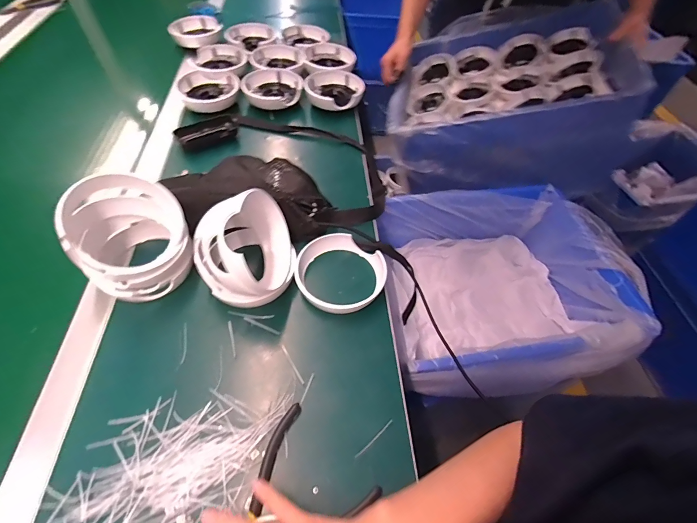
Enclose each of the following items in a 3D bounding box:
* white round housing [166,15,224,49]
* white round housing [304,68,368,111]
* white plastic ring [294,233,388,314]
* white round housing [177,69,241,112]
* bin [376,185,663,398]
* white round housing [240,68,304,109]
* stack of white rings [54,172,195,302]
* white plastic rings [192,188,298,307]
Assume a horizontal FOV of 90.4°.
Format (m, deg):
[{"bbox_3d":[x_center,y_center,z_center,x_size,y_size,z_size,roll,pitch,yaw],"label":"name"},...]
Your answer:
[{"bbox_3d":[-0.374,-0.565,0.851,0.116,0.034,0.116,1,54,-2],"label":"white round housing"},{"bbox_3d":[-0.023,-0.353,0.715,0.118,0.047,0.117,1,54,-2],"label":"white round housing"},{"bbox_3d":[-0.011,0.014,0.459,0.118,0.027,0.112,1,54,-2],"label":"white plastic ring"},{"bbox_3d":[-0.278,-0.342,0.699,0.112,0.041,0.112,1,54,-2],"label":"white round housing"},{"bbox_3d":[0.331,0.067,0.792,0.525,0.207,0.438,-4,54,-5],"label":"bin"},{"bbox_3d":[-0.154,-0.350,0.713,0.116,0.044,0.116,1,54,-2],"label":"white round housing"},{"bbox_3d":[-0.262,-0.032,0.423,0.121,0.118,0.128,-31,61,-23],"label":"stack of white rings"},{"bbox_3d":[-0.122,-0.017,0.417,0.109,0.123,0.132,-11,55,-10],"label":"white plastic rings"}]

